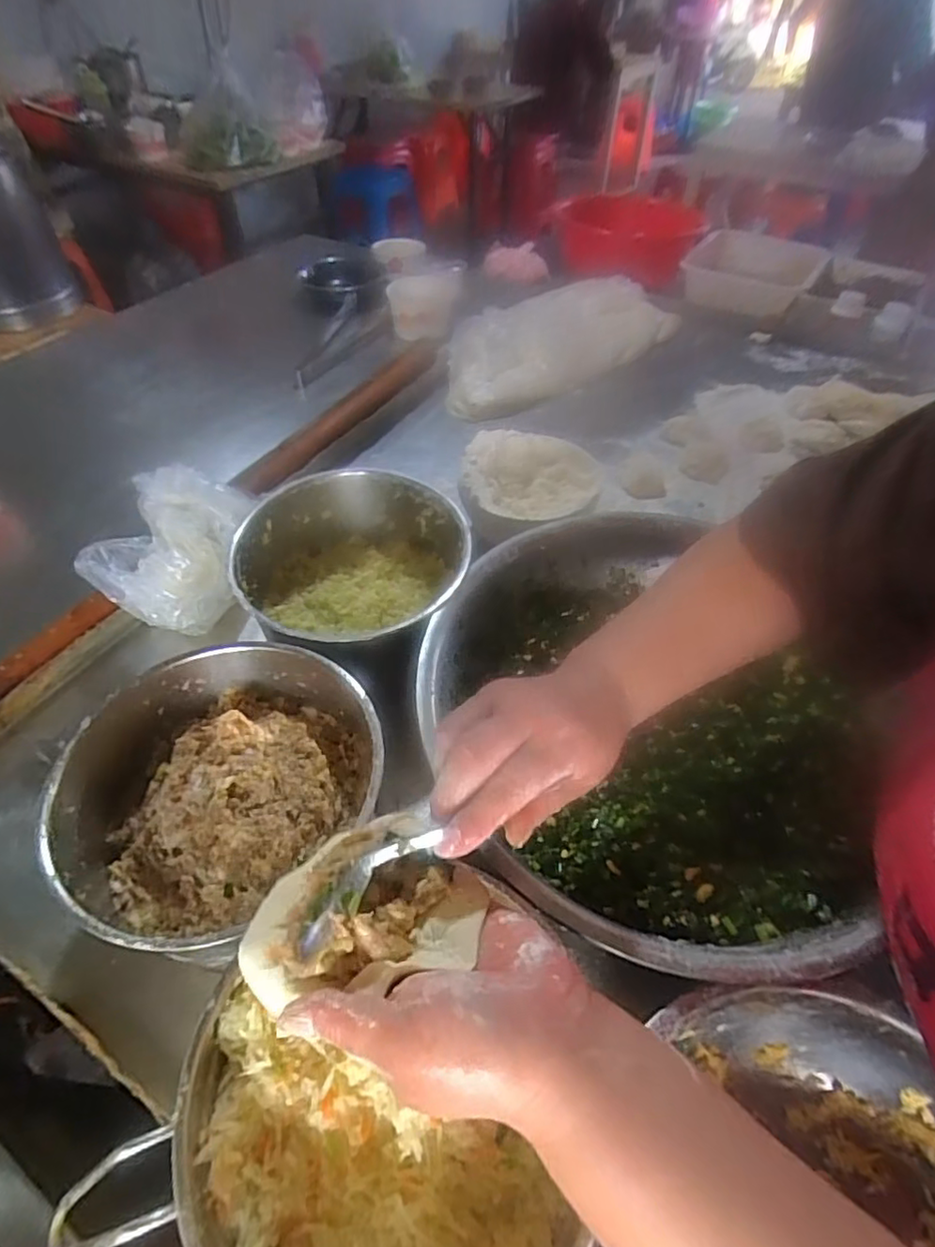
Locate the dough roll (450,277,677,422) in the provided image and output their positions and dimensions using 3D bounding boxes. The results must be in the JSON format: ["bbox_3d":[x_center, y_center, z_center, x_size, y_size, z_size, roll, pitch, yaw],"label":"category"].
[{"bbox_3d":[0.150,-0.479,1.001,0.501,0.068,0.184,-35,58,-27],"label":"dough roll"}]

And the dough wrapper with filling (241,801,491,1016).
[{"bbox_3d":[-0.054,0.135,0.296,0.114,0.048,0.080,-12,51,-12],"label":"dough wrapper with filling"}]

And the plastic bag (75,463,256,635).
[{"bbox_3d":[-0.302,-0.080,0.617,0.129,0.074,0.177,0,49,-1],"label":"plastic bag"}]

